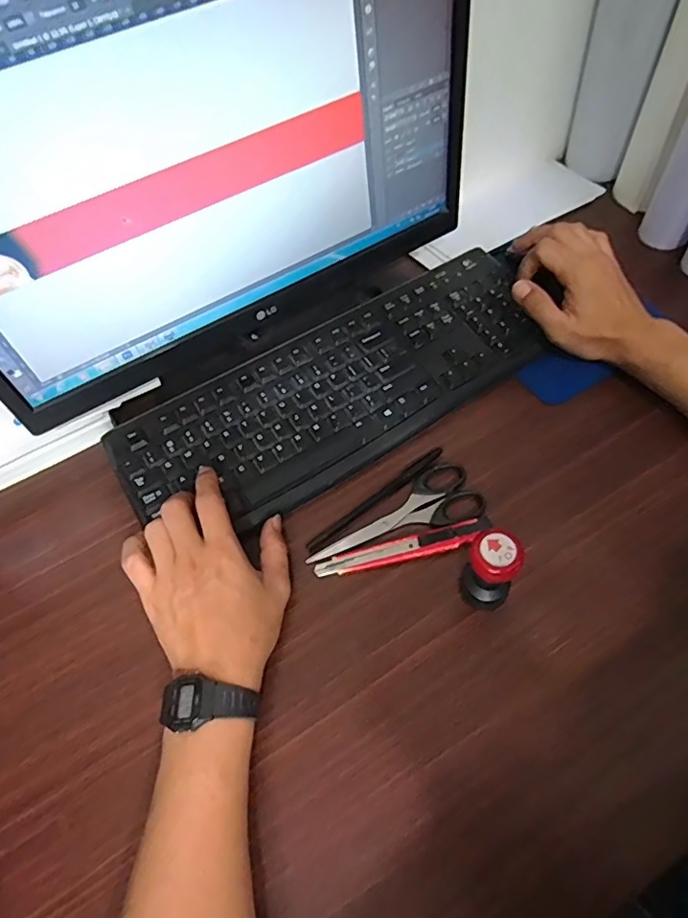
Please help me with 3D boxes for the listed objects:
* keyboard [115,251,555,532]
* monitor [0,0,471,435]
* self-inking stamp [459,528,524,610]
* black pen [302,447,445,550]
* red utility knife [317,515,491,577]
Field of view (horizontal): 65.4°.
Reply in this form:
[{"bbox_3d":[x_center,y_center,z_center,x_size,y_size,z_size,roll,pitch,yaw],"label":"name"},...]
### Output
[{"bbox_3d":[-0.008,-0.072,0.524,0.422,0.038,0.183,-29,67,-13],"label":"keyboard"},{"bbox_3d":[-0.094,-0.205,0.406,0.431,0.304,0.072,-28,59,-13],"label":"monitor"},{"bbox_3d":[0.103,0.080,0.383,0.039,0.075,0.035,27,63,20],"label":"self-inking stamp"},{"bbox_3d":[0.029,0.034,0.460,0.144,0.006,0.010,-34,61,-17],"label":"black pen"},{"bbox_3d":[0.048,0.071,0.429,0.141,0.015,0.019,-13,57,-4],"label":"red utility knife"}]

